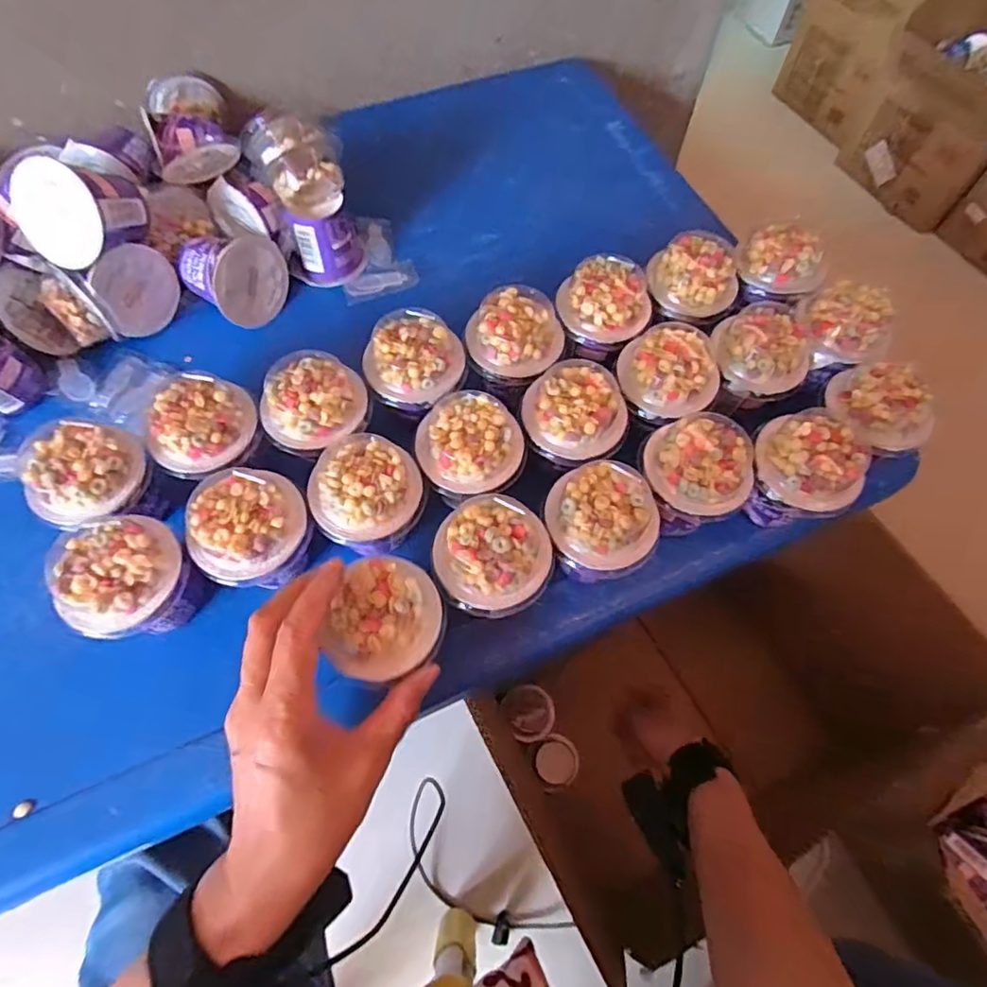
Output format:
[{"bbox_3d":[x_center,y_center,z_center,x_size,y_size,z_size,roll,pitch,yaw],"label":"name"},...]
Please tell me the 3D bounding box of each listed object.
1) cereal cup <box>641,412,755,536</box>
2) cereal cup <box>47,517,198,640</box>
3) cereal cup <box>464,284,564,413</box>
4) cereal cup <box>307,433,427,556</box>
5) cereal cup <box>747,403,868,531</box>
[{"bbox_3d":[0.128,-0.009,0.386,0.058,0.058,0.065,-33,69,-16],"label":"cereal cup"},{"bbox_3d":[-0.217,0.054,0.355,0.069,0.069,0.063,0,64,-1],"label":"cereal cup"},{"bbox_3d":[0.014,-0.100,0.424,0.061,0.058,0.067,0,64,-1],"label":"cereal cup"},{"bbox_3d":[-0.079,0.001,0.378,0.067,0.058,0.063,0,64,-1],"label":"cereal cup"},{"bbox_3d":[0.204,-0.015,0.393,0.062,0.066,0.062,0,64,-1],"label":"cereal cup"}]

